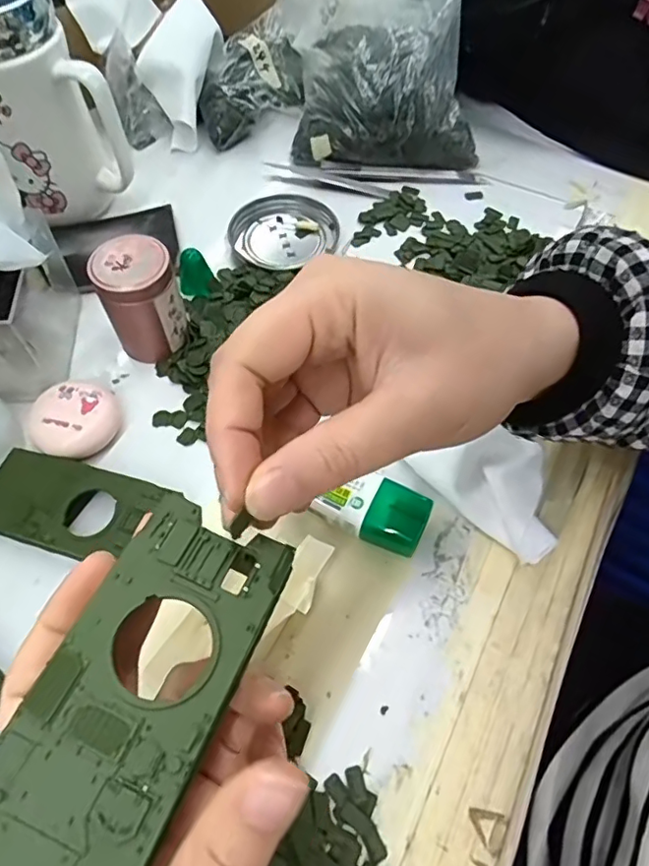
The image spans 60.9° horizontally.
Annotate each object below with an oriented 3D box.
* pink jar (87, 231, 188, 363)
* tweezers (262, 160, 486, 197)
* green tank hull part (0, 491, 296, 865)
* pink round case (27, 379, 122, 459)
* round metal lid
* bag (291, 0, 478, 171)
[{"bbox_3d":[-0.109,-0.080,0.332,0.043,0.062,0.040,0,60,0],"label":"pink jar"},{"bbox_3d":[0.040,-0.204,0.441,0.172,0.010,0.032,2,60,1],"label":"tweezers"},{"bbox_3d":[-0.049,0.066,0.142,0.044,0.007,0.102,20,58,11],"label":"green tank hull part"},{"bbox_3d":[-0.143,-0.006,0.319,0.044,0.021,0.047,0,60,0],"label":"pink round case"},{"bbox_3d":[-0.032,-0.153,0.416,0.075,0.009,0.075,0,60,0],"label":"round metal lid"},{"bbox_3d":[0.040,-0.283,0.427,0.142,0.047,0.155,-6,99,11],"label":"bag"}]

